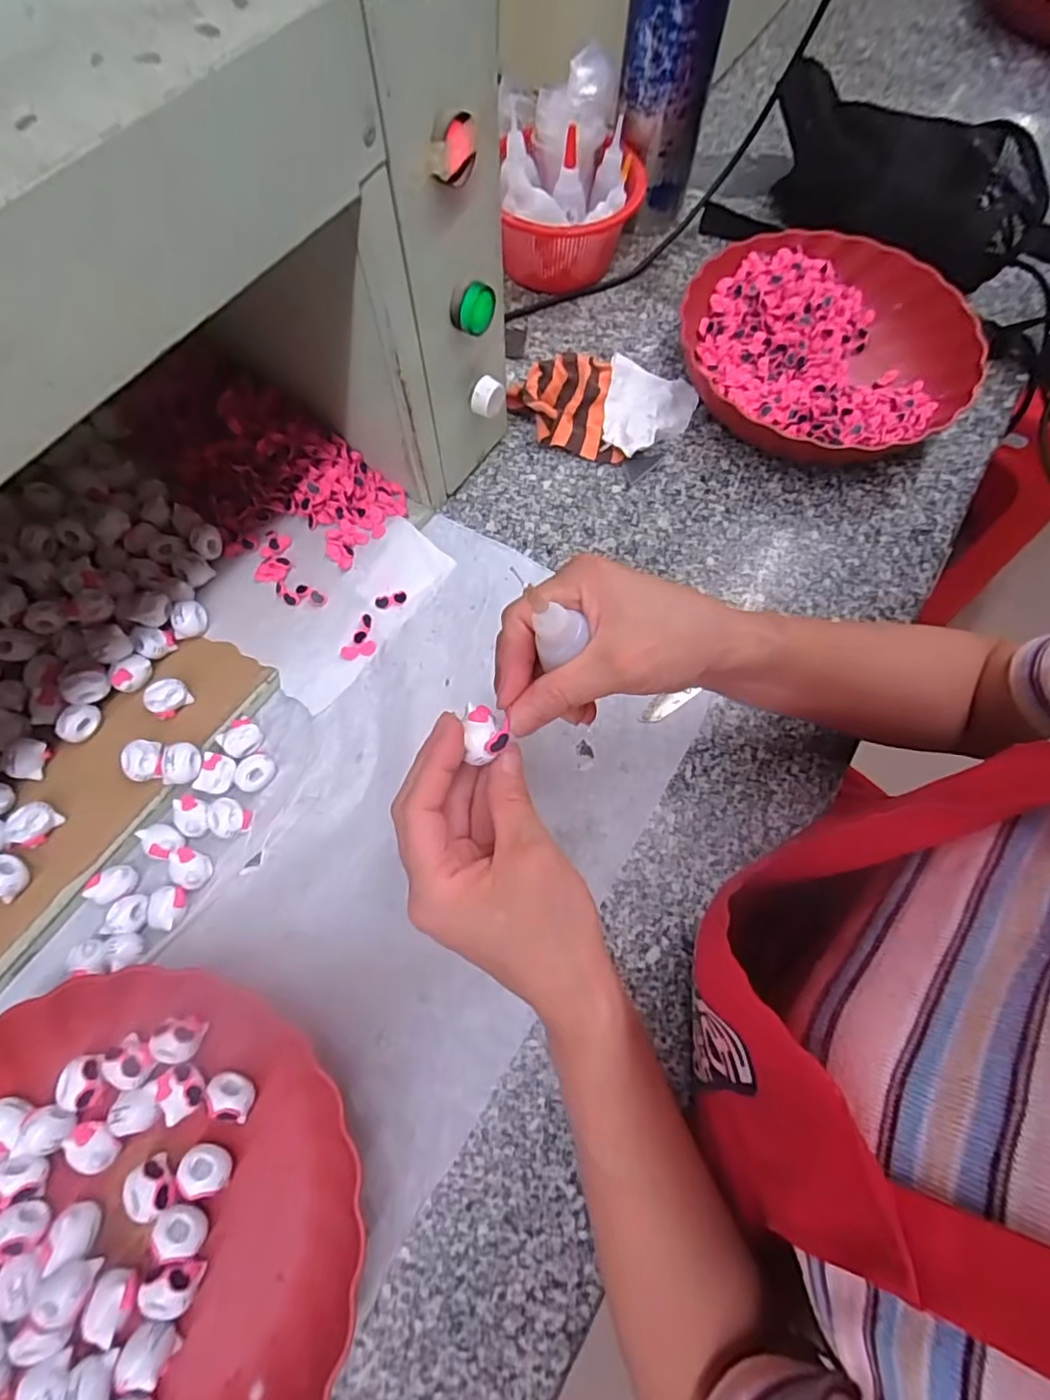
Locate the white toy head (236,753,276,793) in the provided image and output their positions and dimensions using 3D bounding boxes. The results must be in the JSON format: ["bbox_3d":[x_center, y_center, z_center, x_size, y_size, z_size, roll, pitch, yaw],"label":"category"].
[{"bbox_3d":[-0.180,0.049,0.399,0.026,0.017,0.021,-42,75,-15],"label":"white toy head"}]

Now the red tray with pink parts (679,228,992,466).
[{"bbox_3d":[0.255,-0.300,0.515,0.237,0.047,0.247,31,72,10],"label":"red tray with pink parts"}]

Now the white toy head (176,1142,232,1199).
[{"bbox_3d":[-0.167,0.247,0.313,0.019,0.027,0.024,-30,73,-12],"label":"white toy head"}]

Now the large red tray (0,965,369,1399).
[{"bbox_3d":[-0.208,0.279,0.291,0.233,0.049,0.239,37,73,12],"label":"large red tray"}]

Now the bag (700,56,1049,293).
[{"bbox_3d":[0.332,-0.493,0.573,0.283,0.084,0.143,18,70,6],"label":"bag"}]

